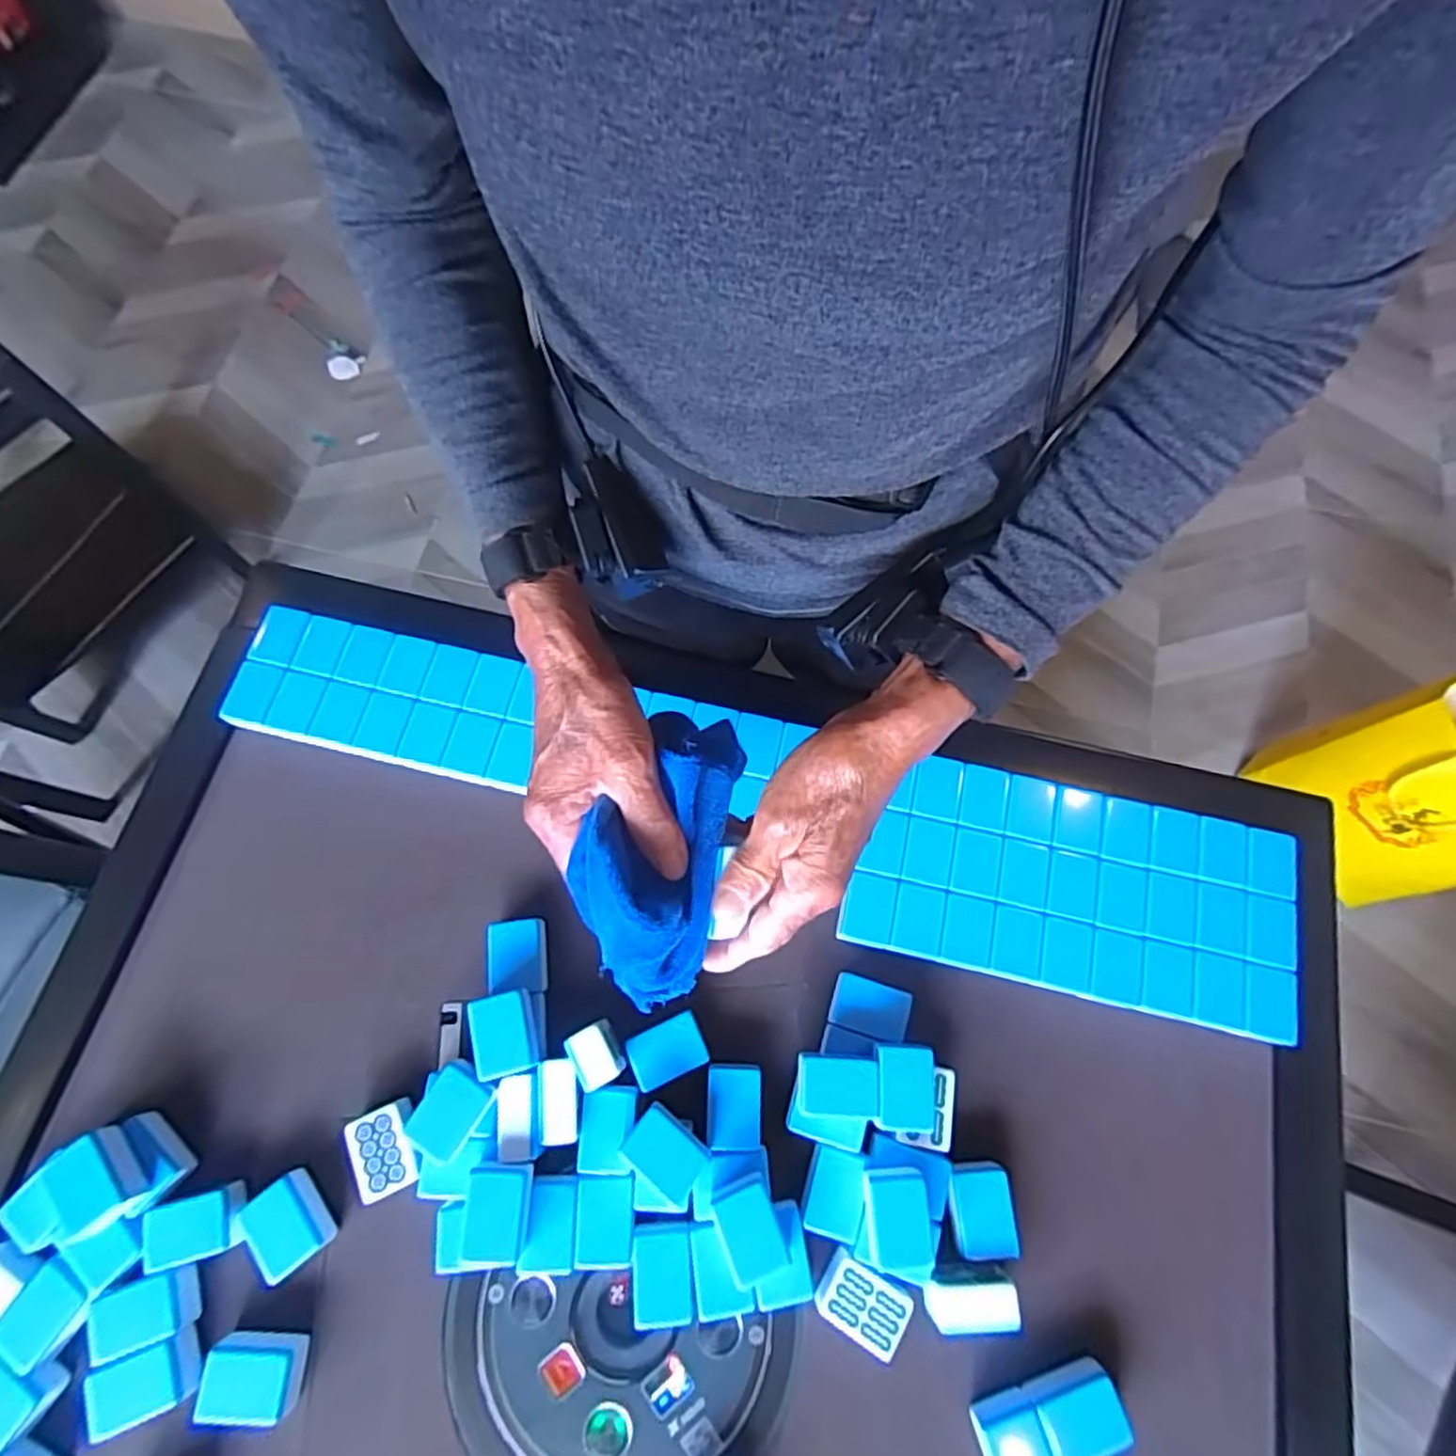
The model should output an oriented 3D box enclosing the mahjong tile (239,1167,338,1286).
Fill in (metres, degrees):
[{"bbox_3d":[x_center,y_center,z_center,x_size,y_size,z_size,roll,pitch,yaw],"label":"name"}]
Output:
[{"bbox_3d":[-0.299,0.336,0.491,0.042,0.020,0.053,-36,76,-12],"label":"mahjong tile"}]

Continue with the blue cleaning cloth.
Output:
[{"bbox_3d":[-0.040,0.062,0.383,0.072,0.068,0.153,12,72,3],"label":"blue cleaning cloth"}]

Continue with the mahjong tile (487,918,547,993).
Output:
[{"bbox_3d":[-0.157,0.170,0.543,0.041,0.022,0.051,-2,71,-2],"label":"mahjong tile"}]

